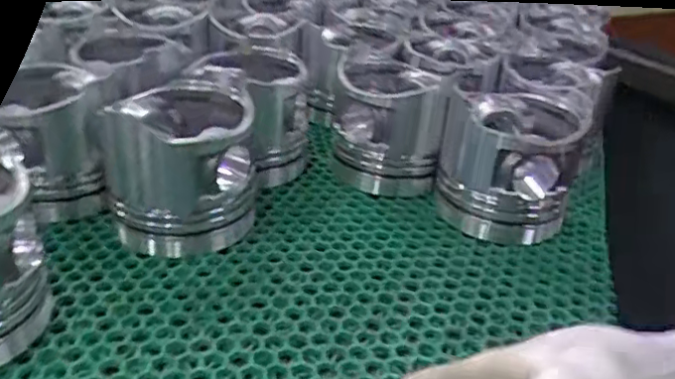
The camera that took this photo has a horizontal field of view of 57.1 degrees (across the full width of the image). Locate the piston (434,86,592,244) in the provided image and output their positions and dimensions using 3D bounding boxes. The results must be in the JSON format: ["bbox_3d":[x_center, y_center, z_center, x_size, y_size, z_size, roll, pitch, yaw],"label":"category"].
[{"bbox_3d":[0.123,-0.019,0.442,0.088,0.084,0.094,20,33,23],"label":"piston"}]

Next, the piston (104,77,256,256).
[{"bbox_3d":[-0.096,-0.017,0.385,0.083,0.083,0.078,0,30,-11],"label":"piston"}]

